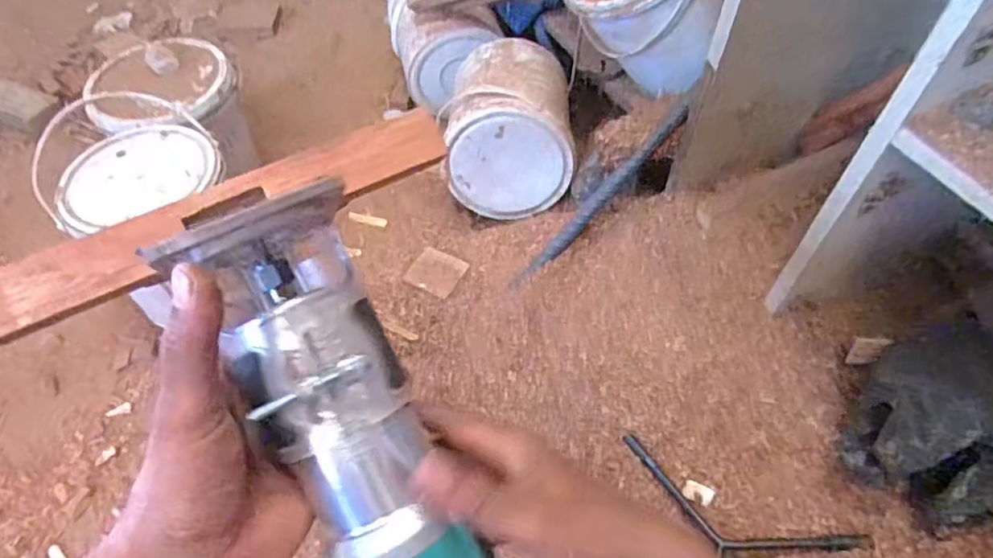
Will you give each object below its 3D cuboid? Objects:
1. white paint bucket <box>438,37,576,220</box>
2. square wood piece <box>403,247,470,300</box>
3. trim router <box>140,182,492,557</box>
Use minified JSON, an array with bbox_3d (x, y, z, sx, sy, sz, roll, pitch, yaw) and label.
[{"bbox_3d":[0.013,-0.227,0.885,0.170,0.160,0.223,-3,53,0],"label":"white paint bucket"},{"bbox_3d":[-0.083,-0.010,0.854,0.075,0.006,0.063,24,64,24],"label":"square wood piece"},{"bbox_3d":[-0.067,0.072,0.282,0.072,0.084,0.216,-24,89,-16],"label":"trim router"}]

